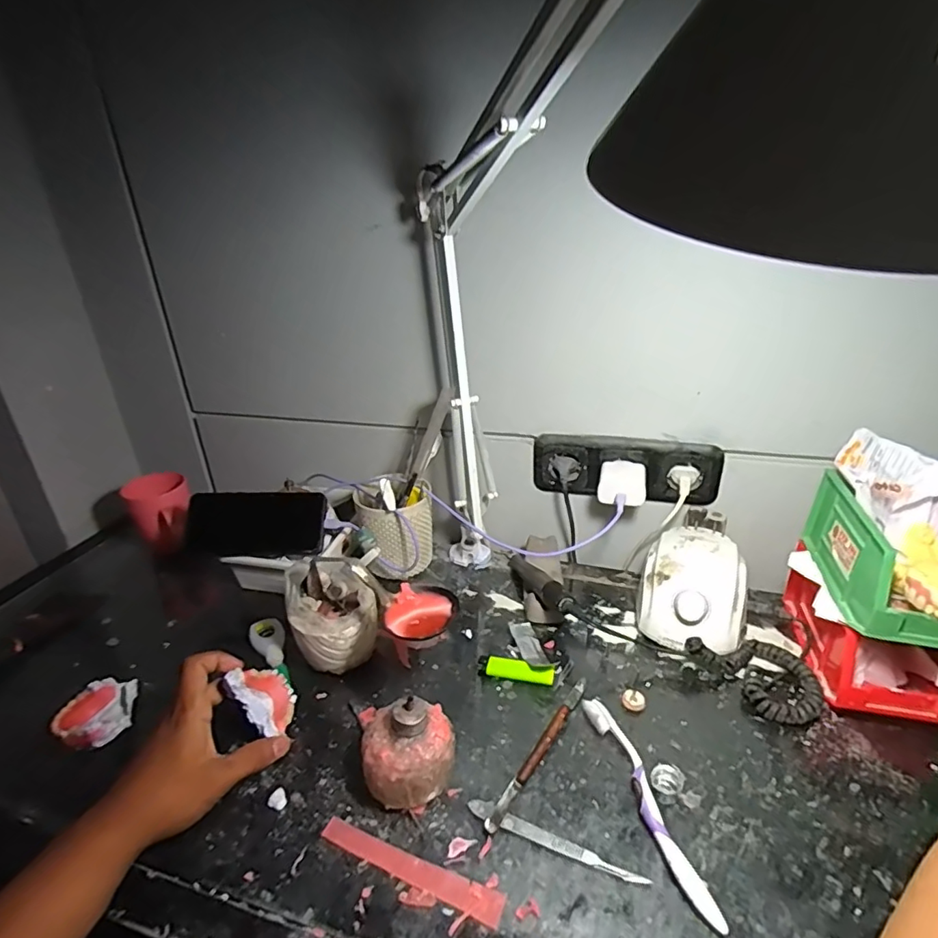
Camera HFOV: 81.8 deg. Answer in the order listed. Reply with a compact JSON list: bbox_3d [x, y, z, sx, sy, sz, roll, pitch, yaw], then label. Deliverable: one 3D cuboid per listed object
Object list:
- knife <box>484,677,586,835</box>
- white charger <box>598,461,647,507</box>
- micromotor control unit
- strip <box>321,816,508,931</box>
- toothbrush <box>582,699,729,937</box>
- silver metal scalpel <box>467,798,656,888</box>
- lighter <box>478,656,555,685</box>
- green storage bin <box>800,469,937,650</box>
[{"bbox_3d":[0.065,0.245,0.481,0.013,0.012,0.172,16,32,31],"label":"knife"},{"bbox_3d":[0.184,0.016,0.646,0.053,0.027,0.063,6,28,15],"label":"white charger"},{"bbox_3d":[0.254,0.129,0.611,0.113,0.091,0.154,10,29,21],"label":"micromotor control unit"},{"bbox_3d":[-0.044,0.293,0.399,0.144,0.004,0.020,10,29,22],"label":"strip"},{"bbox_3d":[0.142,0.263,0.435,0.024,0.014,0.184,-8,28,-13],"label":"toothbrush"},{"bbox_3d":[0.063,0.284,0.410,0.138,0.004,0.015,12,30,25],"label":"silver metal scalpel"},{"bbox_3d":[0.049,0.206,0.556,0.077,0.011,0.020,5,28,12],"label":"lighter"},{"bbox_3d":[0.390,0.079,0.491,0.098,0.082,0.167,4,27,11],"label":"green storage bin"}]

